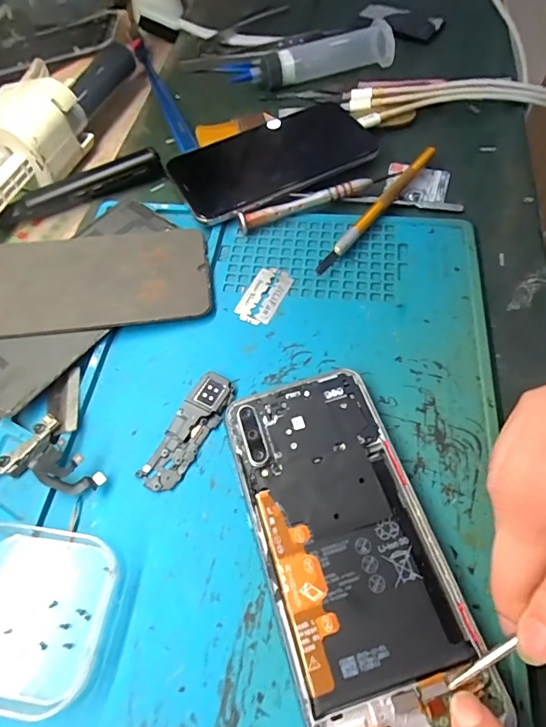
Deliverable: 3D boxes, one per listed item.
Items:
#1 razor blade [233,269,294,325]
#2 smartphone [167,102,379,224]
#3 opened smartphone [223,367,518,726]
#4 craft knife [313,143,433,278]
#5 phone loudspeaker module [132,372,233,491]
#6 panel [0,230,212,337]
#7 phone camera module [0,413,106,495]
[{"bbox_3d":[-0.005,-0.041,0.266,0.022,0.004,0.042,22,64,15],"label":"razor blade"},{"bbox_3d":[0.001,-0.142,0.315,0.138,0.014,0.068,-24,62,-10],"label":"smartphone"},{"bbox_3d":[0.029,0.072,0.193,0.073,0.008,0.154,-16,60,-6],"label":"opened smartphone"},{"bbox_3d":[0.068,-0.101,0.290,0.010,0.012,0.131,34,67,20],"label":"craft knife"},{"bbox_3d":[-0.042,0.033,0.224,0.021,0.004,0.064,23,64,16],"label":"phone loudspeaker module"},{"bbox_3d":[-0.114,-0.048,0.264,0.148,0.004,0.068,-7,62,-6],"label":"panel"},{"bbox_3d":[-0.106,0.051,0.215,0.048,0.007,0.033,36,68,21],"label":"phone camera module"}]

